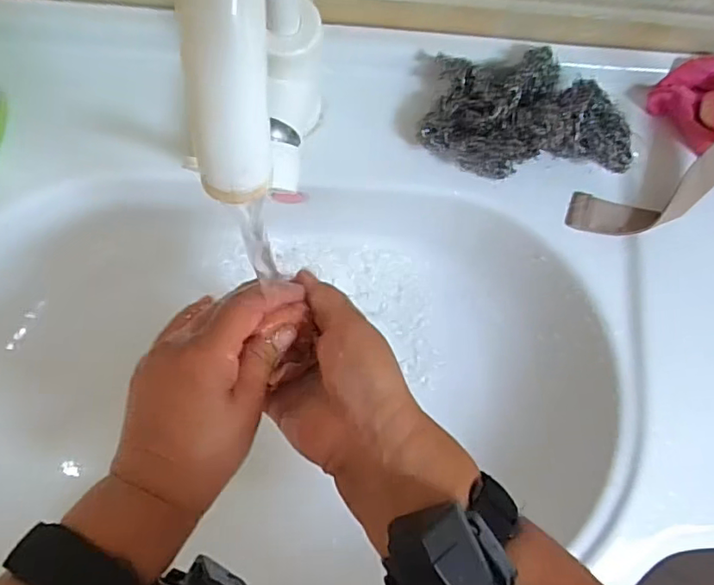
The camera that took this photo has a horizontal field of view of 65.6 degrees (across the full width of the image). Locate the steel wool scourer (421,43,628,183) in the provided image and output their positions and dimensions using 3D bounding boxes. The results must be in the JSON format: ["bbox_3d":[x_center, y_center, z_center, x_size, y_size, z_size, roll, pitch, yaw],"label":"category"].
[{"bbox_3d":[0.134,-0.144,0.435,0.161,0.033,0.096,2,81,-5],"label":"steel wool scourer"}]

